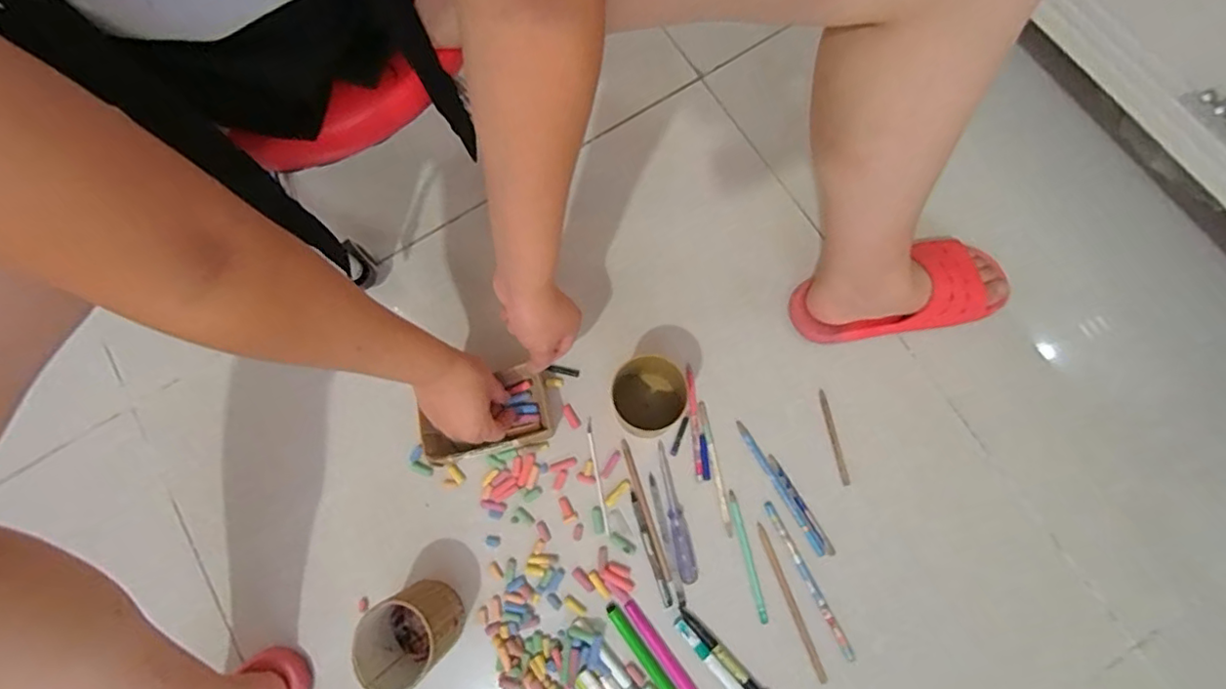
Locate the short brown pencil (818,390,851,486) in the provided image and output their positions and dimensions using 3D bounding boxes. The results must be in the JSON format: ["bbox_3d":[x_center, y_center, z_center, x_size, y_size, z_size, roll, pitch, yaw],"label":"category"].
[{"bbox_3d":[0.246,0.104,0.646,0.009,0.004,0.105,-11,78,-1],"label":"short brown pencil"}]

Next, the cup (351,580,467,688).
[{"bbox_3d":[-0.198,0.283,0.566,0.083,0.104,0.075,-32,79,-5],"label":"cup"}]

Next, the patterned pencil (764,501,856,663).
[{"bbox_3d":[0.206,0.249,0.613,0.011,0.004,0.172,-26,78,-4],"label":"patterned pencil"}]

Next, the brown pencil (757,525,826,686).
[{"bbox_3d":[0.187,0.271,0.609,0.009,0.004,0.165,-21,78,-3],"label":"brown pencil"}]

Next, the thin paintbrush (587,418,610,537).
[{"bbox_3d":[-0.017,0.147,0.649,0.006,0.004,0.127,-11,78,-1],"label":"thin paintbrush"}]

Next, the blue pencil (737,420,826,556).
[{"bbox_3d":[0.183,0.156,0.636,0.012,0.004,0.160,-30,79,-5],"label":"blue pencil"}]

